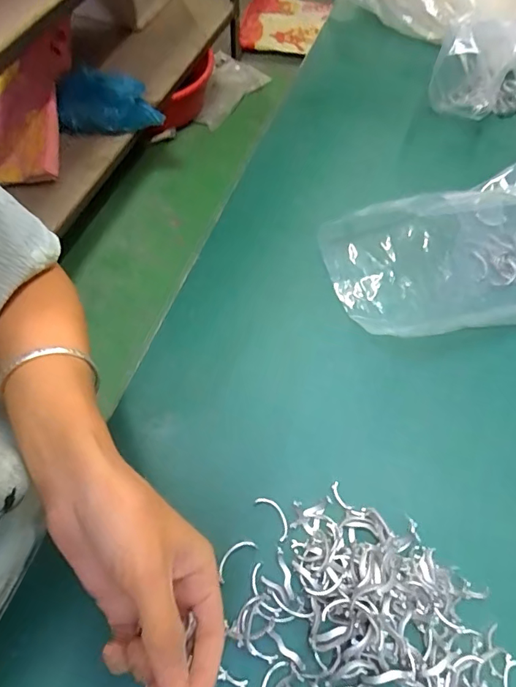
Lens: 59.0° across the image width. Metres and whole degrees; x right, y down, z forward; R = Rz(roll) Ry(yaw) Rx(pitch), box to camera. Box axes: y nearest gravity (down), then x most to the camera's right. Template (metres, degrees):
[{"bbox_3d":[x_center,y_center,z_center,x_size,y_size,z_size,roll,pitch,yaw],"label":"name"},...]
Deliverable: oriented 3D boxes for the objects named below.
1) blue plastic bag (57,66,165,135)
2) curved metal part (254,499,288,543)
[{"bbox_3d":[-0.396,-0.634,1.221,0.262,0.145,0.113,15,63,5],"label":"blue plastic bag"},{"bbox_3d":[0.013,0.126,0.334,0.013,0.004,0.034,-30,68,-18],"label":"curved metal part"}]

